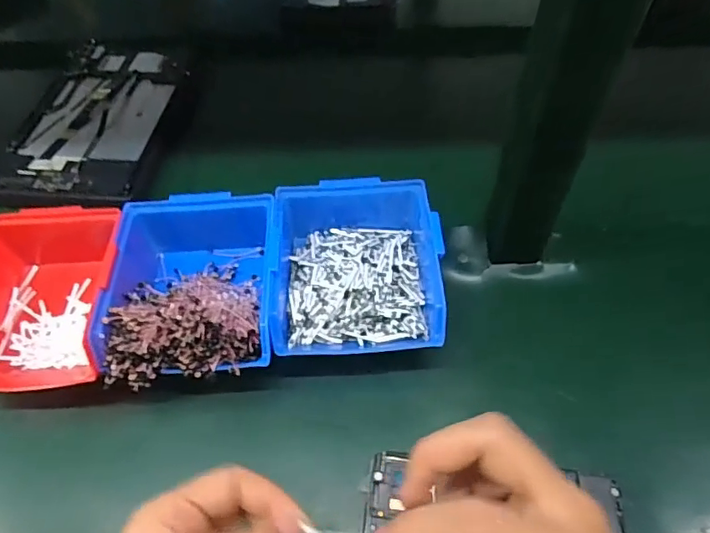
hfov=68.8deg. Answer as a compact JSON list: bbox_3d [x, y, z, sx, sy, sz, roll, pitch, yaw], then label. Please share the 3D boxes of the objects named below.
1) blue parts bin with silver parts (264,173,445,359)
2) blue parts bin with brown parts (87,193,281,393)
[{"bbox_3d":[0.000,-0.001,0.412,0.126,0.068,0.145,-4,54,-1],"label":"blue parts bin with silver parts"},{"bbox_3d":[-0.119,0.009,0.406,0.121,0.068,0.180,-1,54,1],"label":"blue parts bin with brown parts"}]

